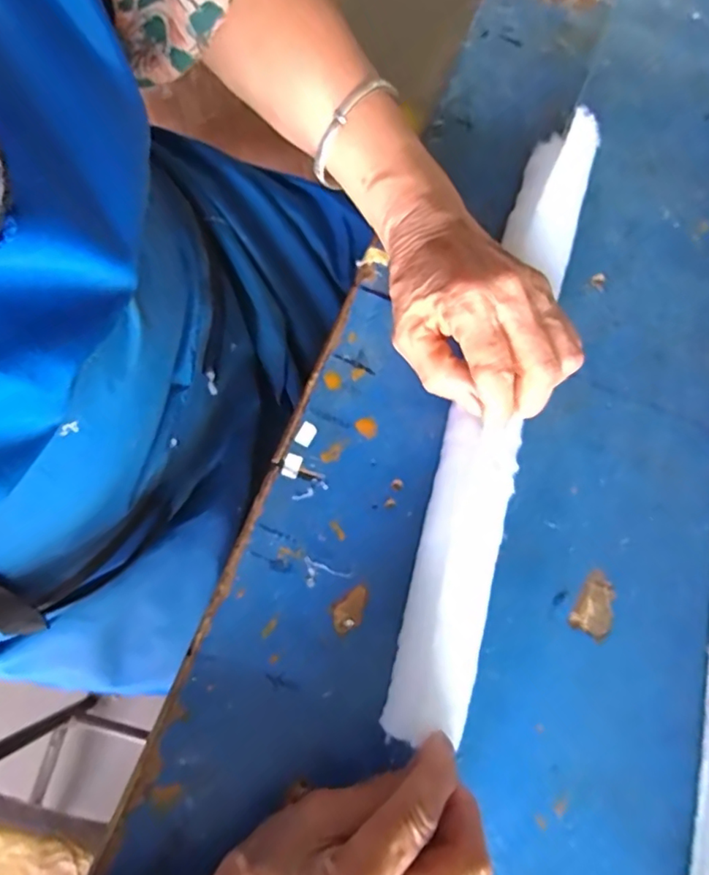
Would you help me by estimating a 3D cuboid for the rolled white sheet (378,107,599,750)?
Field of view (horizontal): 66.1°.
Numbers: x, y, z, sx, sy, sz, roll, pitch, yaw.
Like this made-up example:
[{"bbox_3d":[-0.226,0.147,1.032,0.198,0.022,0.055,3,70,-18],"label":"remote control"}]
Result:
[{"bbox_3d":[0.074,-0.019,0.283,0.040,0.031,0.329,17,78,5],"label":"rolled white sheet"}]

